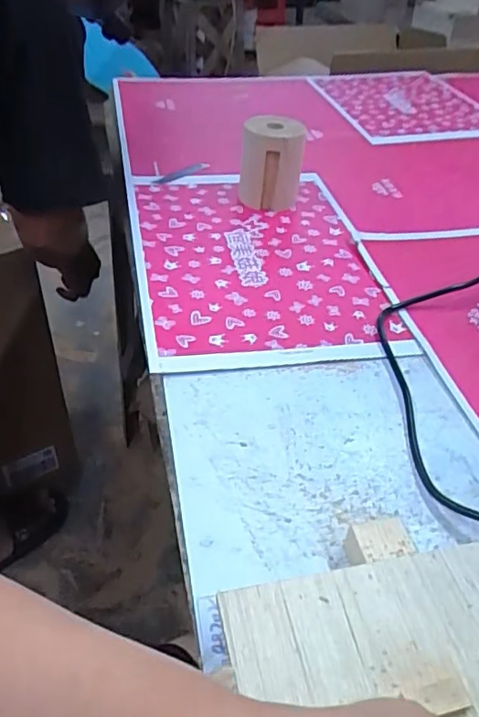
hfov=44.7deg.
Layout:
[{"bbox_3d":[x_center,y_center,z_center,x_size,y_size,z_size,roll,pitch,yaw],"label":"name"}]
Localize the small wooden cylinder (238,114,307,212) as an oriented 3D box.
[{"bbox_3d":[0.042,-0.263,0.791,0.085,0.105,0.068,6,40,4],"label":"small wooden cylinder"}]

